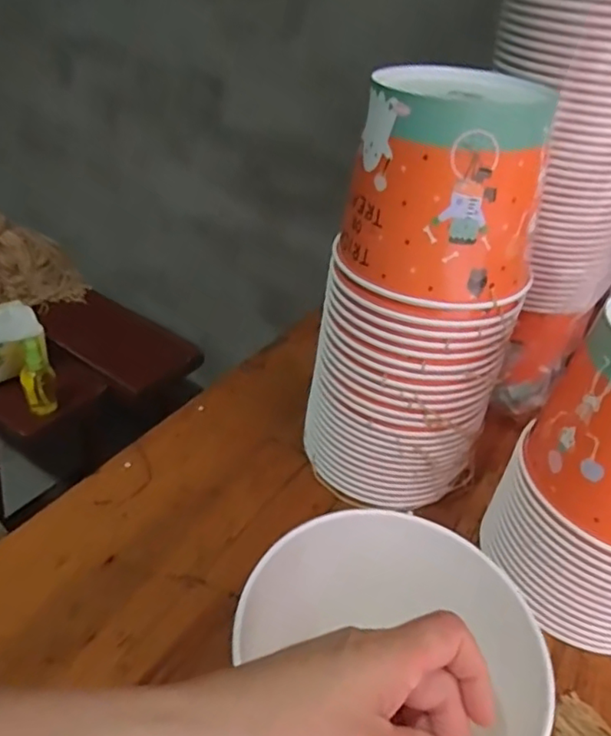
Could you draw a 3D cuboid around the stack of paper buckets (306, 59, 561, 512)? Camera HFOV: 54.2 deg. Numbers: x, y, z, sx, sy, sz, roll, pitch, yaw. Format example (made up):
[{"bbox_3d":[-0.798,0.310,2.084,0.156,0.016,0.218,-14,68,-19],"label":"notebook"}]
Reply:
[{"bbox_3d":[0.087,-0.041,0.498,0.124,0.352,0.130,-9,41,-23],"label":"stack of paper buckets"}]

